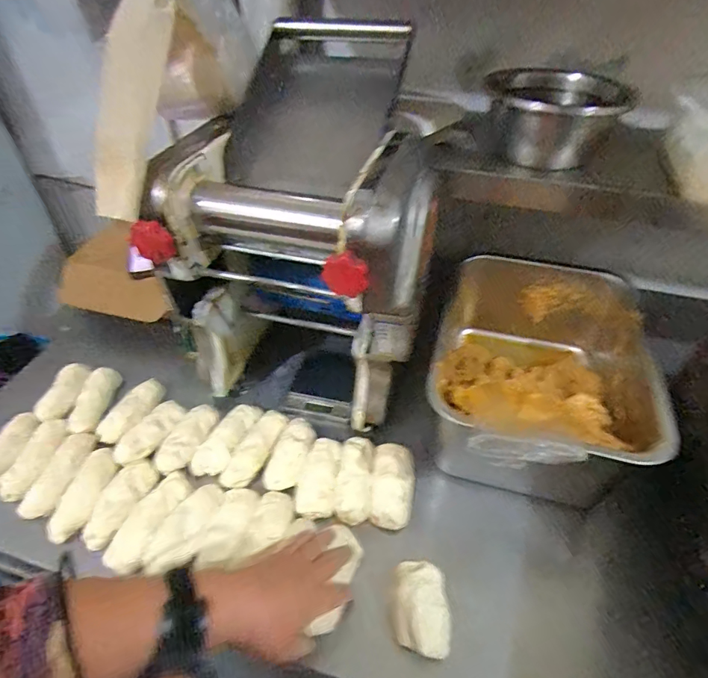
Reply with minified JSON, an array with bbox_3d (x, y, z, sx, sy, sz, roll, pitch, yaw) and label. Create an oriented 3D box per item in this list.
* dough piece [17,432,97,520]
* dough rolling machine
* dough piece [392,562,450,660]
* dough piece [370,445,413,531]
[{"bbox_3d":[-0.375,0.173,0.597,0.050,0.034,0.117,16,45,17],"label":"dough piece"},{"bbox_3d":[-0.045,-0.125,0.642,0.290,0.460,0.364,10,44,11],"label":"dough rolling machine"},{"bbox_3d":[0.069,0.279,0.482,0.055,0.030,0.083,2,43,2],"label":"dough piece"},{"bbox_3d":[0.049,0.184,0.595,0.052,0.034,0.106,6,43,7],"label":"dough piece"}]

